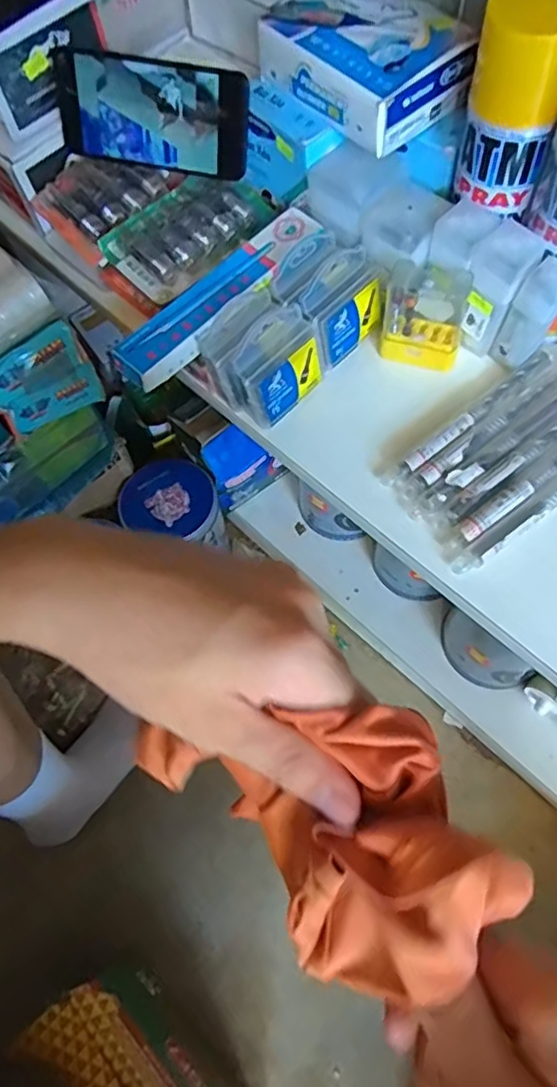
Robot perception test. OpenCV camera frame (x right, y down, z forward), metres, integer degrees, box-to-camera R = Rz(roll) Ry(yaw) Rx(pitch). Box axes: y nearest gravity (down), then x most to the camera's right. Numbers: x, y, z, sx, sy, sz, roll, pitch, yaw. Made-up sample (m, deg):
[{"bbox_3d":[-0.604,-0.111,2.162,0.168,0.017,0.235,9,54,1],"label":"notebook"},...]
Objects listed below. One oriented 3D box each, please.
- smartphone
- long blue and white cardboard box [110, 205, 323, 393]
[{"bbox_3d":[-0.106,-0.358,0.506,0.164,0.076,0.016,10,41,6],"label":"smartphone"},{"bbox_3d":[-0.046,-0.201,0.488,0.040,0.028,0.206,39,71,19],"label":"long blue and white cardboard box"}]

